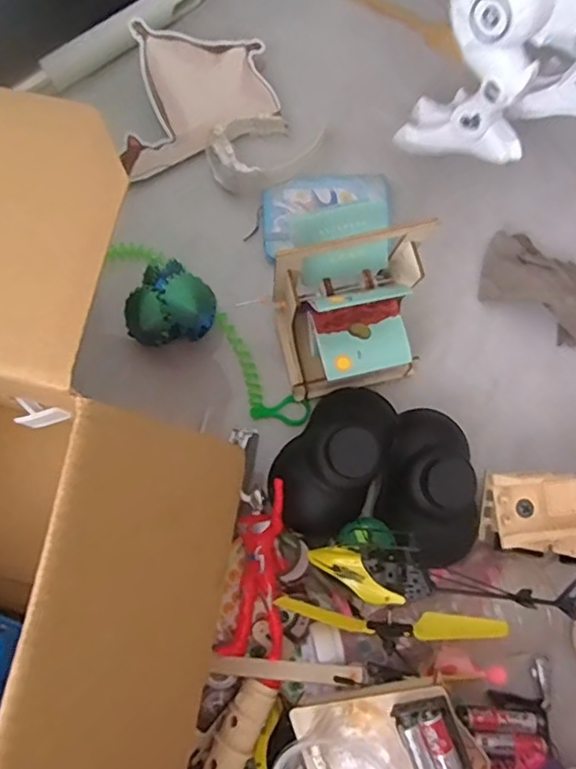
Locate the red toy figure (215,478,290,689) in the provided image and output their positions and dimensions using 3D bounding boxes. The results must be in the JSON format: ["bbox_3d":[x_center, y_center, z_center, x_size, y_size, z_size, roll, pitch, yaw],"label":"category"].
[{"bbox_3d":[-0.020,0.137,0.425,0.039,0.033,0.133,6,79,0],"label":"red toy figure"}]

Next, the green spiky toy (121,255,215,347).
[{"bbox_3d":[-0.094,-0.064,0.472,0.068,0.048,0.062,-17,80,-4],"label":"green spiky toy"}]

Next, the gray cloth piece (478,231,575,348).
[{"bbox_3d":[0.212,-0.083,0.487,0.108,0.039,0.063,30,80,5],"label":"gray cloth piece"}]

